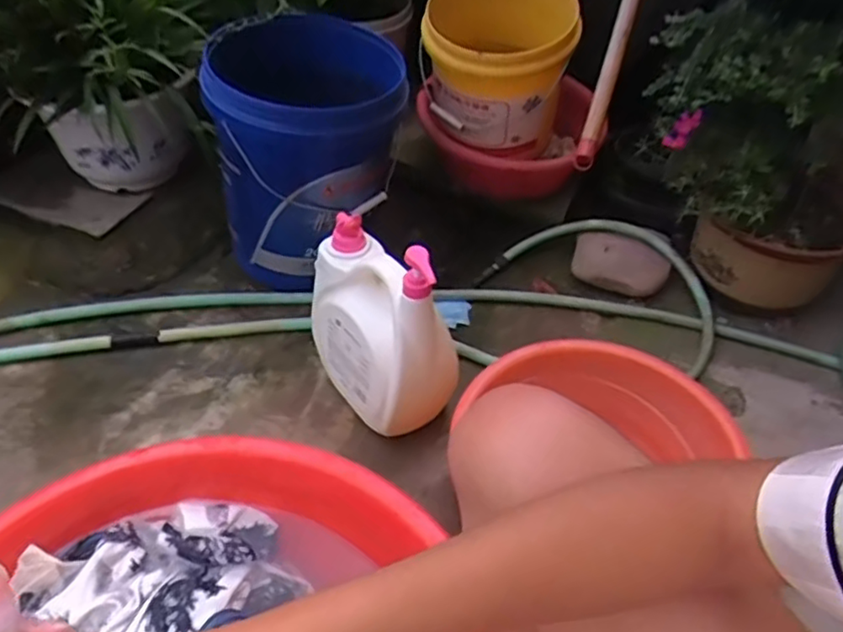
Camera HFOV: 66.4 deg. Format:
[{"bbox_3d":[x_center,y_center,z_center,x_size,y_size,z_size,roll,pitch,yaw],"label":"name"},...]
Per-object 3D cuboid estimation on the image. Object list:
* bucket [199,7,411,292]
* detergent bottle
[{"bbox_3d":[-0.184,-0.268,1.097,0.299,0.404,0.300,4,46,-5],"label":"bucket"},{"bbox_3d":[-0.056,0.003,0.901,0.120,0.310,0.223,-23,54,-27],"label":"detergent bottle"}]

